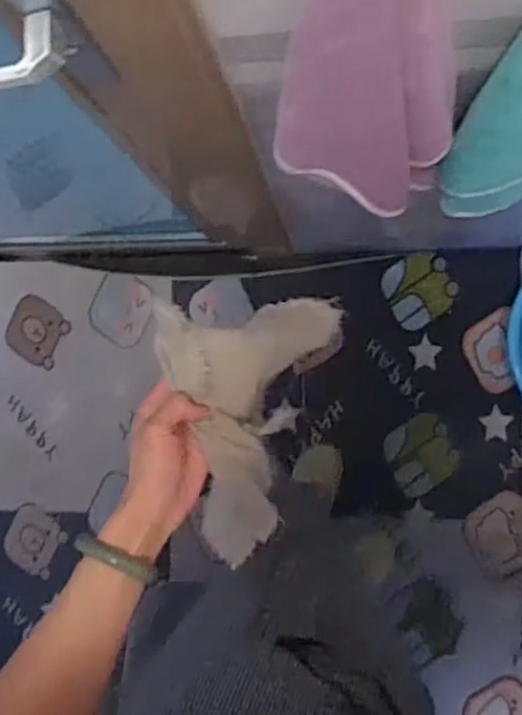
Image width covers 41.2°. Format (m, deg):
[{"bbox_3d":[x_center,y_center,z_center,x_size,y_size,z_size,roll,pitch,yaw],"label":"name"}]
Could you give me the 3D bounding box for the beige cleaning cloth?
[{"bbox_3d":[-0.018,0.078,0.645,0.057,0.184,0.261,23,112,39],"label":"beige cleaning cloth"}]

